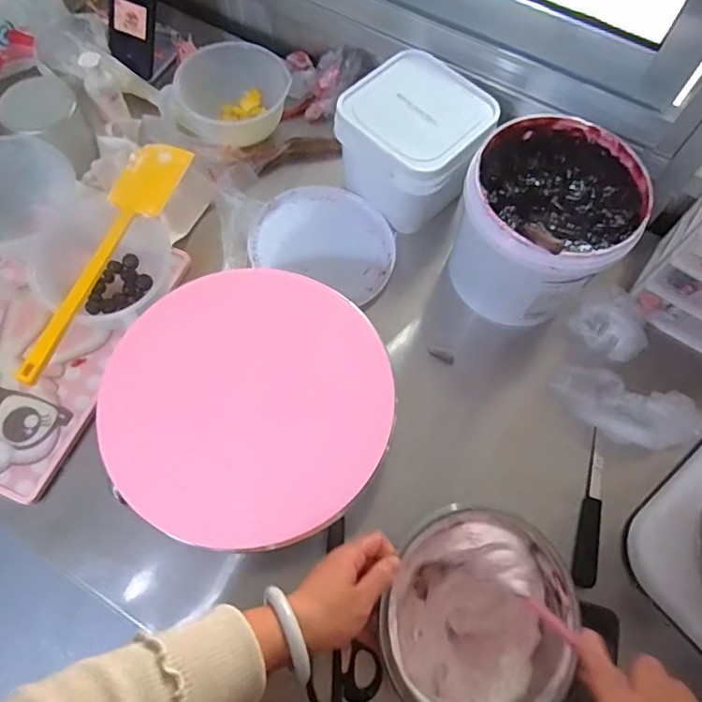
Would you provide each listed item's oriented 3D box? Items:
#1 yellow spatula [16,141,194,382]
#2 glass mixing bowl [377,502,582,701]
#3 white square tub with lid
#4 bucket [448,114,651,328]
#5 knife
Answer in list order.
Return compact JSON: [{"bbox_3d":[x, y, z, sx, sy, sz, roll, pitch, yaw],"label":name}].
[{"bbox_3d":[-0.284,-0.114,0.626,0.067,0.017,0.327,19,67,6],"label":"yellow spatula"},{"bbox_3d":[0.123,0.258,0.539,0.176,0.082,0.192,1,66,-2],"label":"glass mixing bowl"},{"bbox_3d":[0.081,-0.281,0.757,0.177,0.124,0.175,36,69,13],"label":"white square tub with lid"},{"bbox_3d":[0.232,-0.148,0.693,0.183,0.184,0.194,1,66,-2],"label":"bucket"},{"bbox_3d":[0.279,0.179,0.643,0.025,0.014,0.179,16,66,5],"label":"knife"}]

